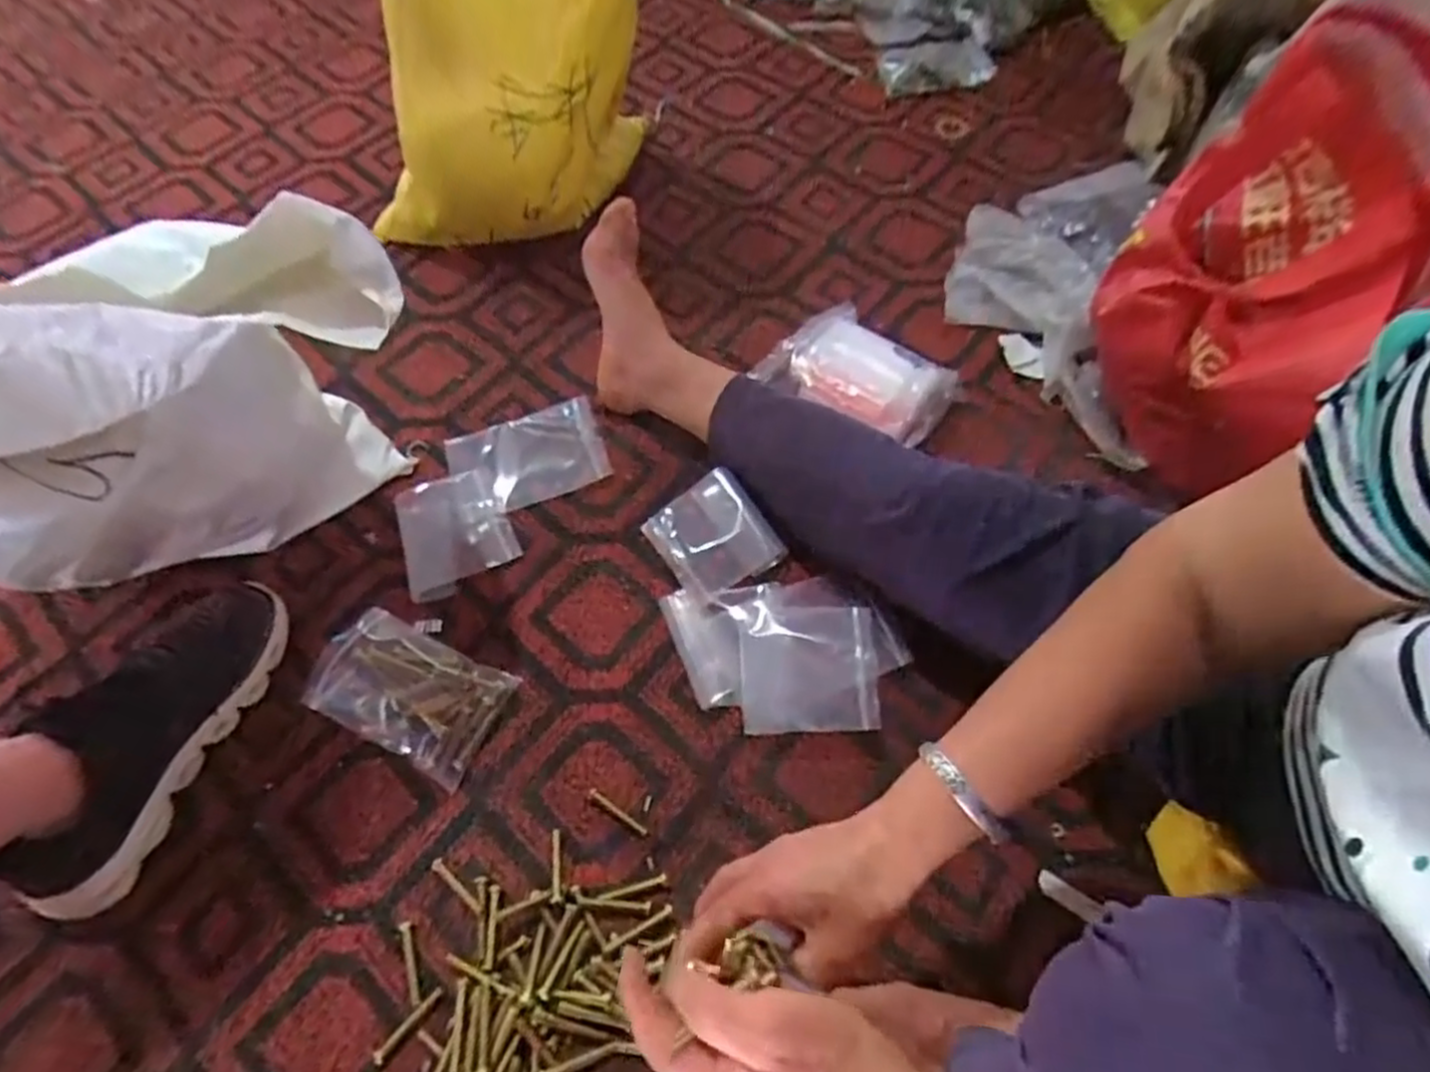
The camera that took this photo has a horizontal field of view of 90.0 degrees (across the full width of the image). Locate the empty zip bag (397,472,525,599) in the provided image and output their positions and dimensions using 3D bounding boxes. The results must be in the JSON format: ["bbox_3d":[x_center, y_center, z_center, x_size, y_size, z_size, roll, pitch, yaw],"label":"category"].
[{"bbox_3d":[-0.245,-0.007,0.657,0.097,0.017,0.114,-27,65,-13],"label":"empty zip bag"}]

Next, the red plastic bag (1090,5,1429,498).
[{"bbox_3d":[0.462,-0.221,0.608,0.258,0.264,0.211,-41,68,-19],"label":"red plastic bag"}]

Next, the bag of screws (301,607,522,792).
[{"bbox_3d":[-0.250,0.127,0.586,0.148,0.021,0.092,22,64,12],"label":"bag of screws"}]

